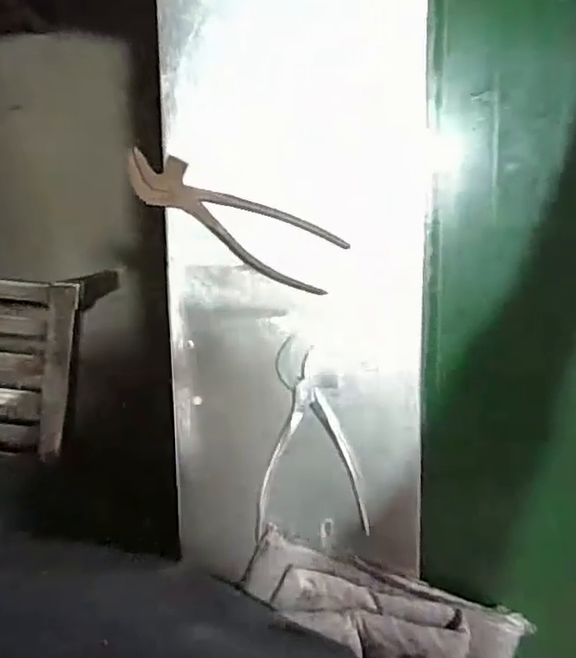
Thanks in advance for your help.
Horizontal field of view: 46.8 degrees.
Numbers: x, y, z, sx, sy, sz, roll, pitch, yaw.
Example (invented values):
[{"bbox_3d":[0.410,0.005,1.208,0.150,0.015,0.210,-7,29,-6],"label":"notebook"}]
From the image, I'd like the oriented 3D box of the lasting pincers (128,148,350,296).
[{"bbox_3d":[-0.048,-0.091,0.560,0.190,0.016,0.055,25,94,-7],"label":"lasting pincers"}]

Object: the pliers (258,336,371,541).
[{"bbox_3d":[0.013,0.099,0.588,0.097,0.015,0.174,-7,97,-4],"label":"pliers"}]

